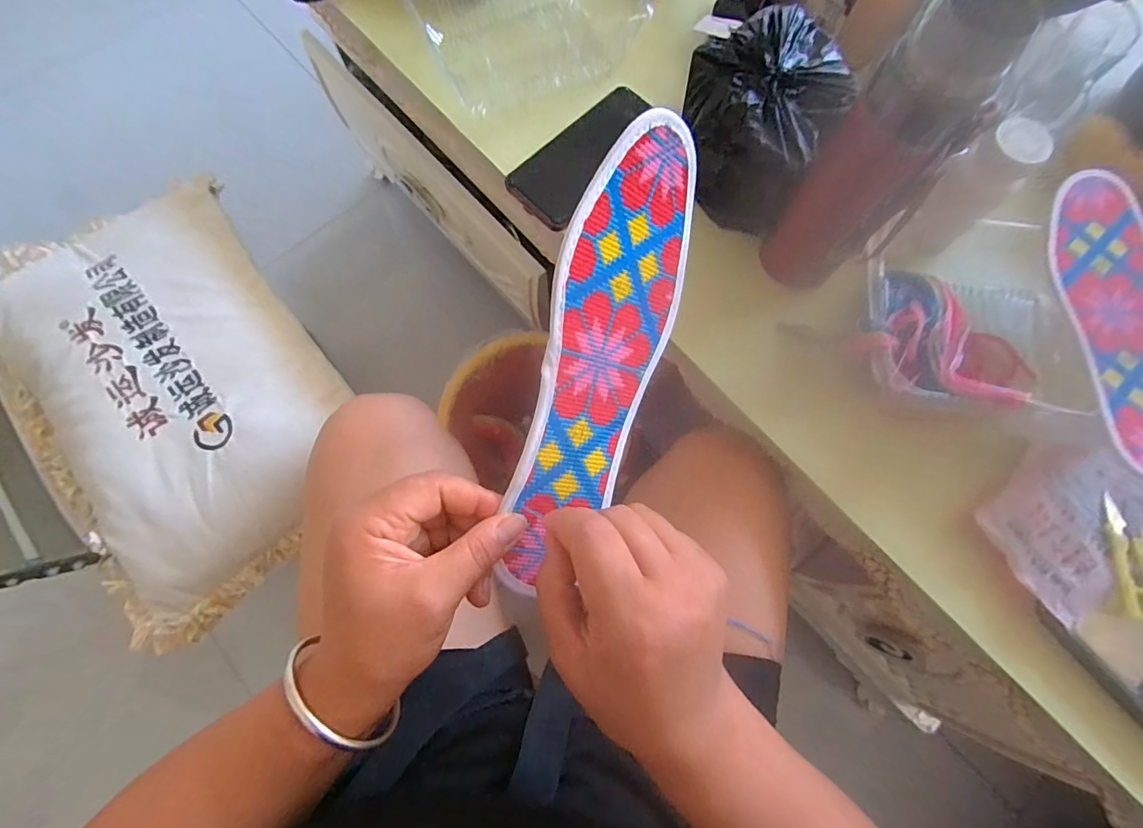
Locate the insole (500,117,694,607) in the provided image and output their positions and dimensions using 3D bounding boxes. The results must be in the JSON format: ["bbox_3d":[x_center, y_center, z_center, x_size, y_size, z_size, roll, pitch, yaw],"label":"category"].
[{"bbox_3d":[0.016,-0.024,0.254,0.079,0.009,0.239,9,100,-38],"label":"insole"}]

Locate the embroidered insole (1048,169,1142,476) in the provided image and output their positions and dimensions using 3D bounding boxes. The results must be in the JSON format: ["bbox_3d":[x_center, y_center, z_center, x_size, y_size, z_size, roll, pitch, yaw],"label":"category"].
[{"bbox_3d":[0.419,-0.071,0.363,0.076,0.014,0.241,0,77,-1],"label":"embroidered insole"}]

